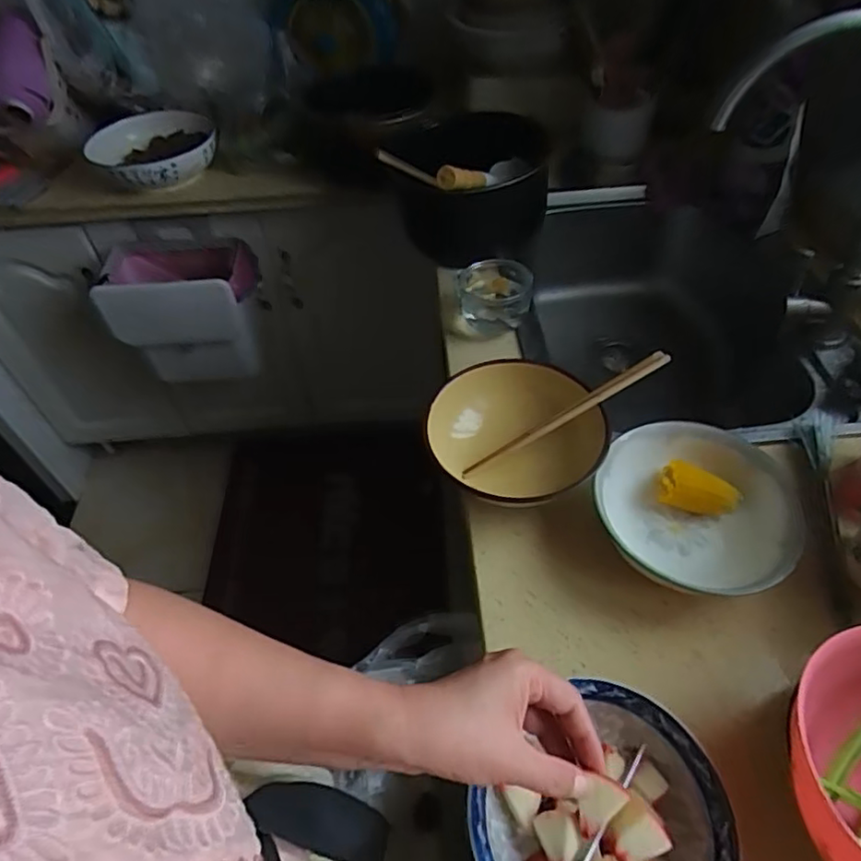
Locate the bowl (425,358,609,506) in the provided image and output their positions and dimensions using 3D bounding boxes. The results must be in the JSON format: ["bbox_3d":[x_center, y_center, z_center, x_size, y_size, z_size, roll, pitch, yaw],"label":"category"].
[{"bbox_3d":[0.086,0.014,0.619,0.173,0.070,0.171,-2,49,3],"label":"bowl"}]

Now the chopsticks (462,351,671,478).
[{"bbox_3d":[0.137,-0.015,0.619,0.236,0.012,0.013,-31,51,7],"label":"chopsticks"}]

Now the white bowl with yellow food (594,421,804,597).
[{"bbox_3d":[0.245,0.081,0.568,0.170,0.077,0.167,-2,49,3],"label":"white bowl with yellow food"}]

